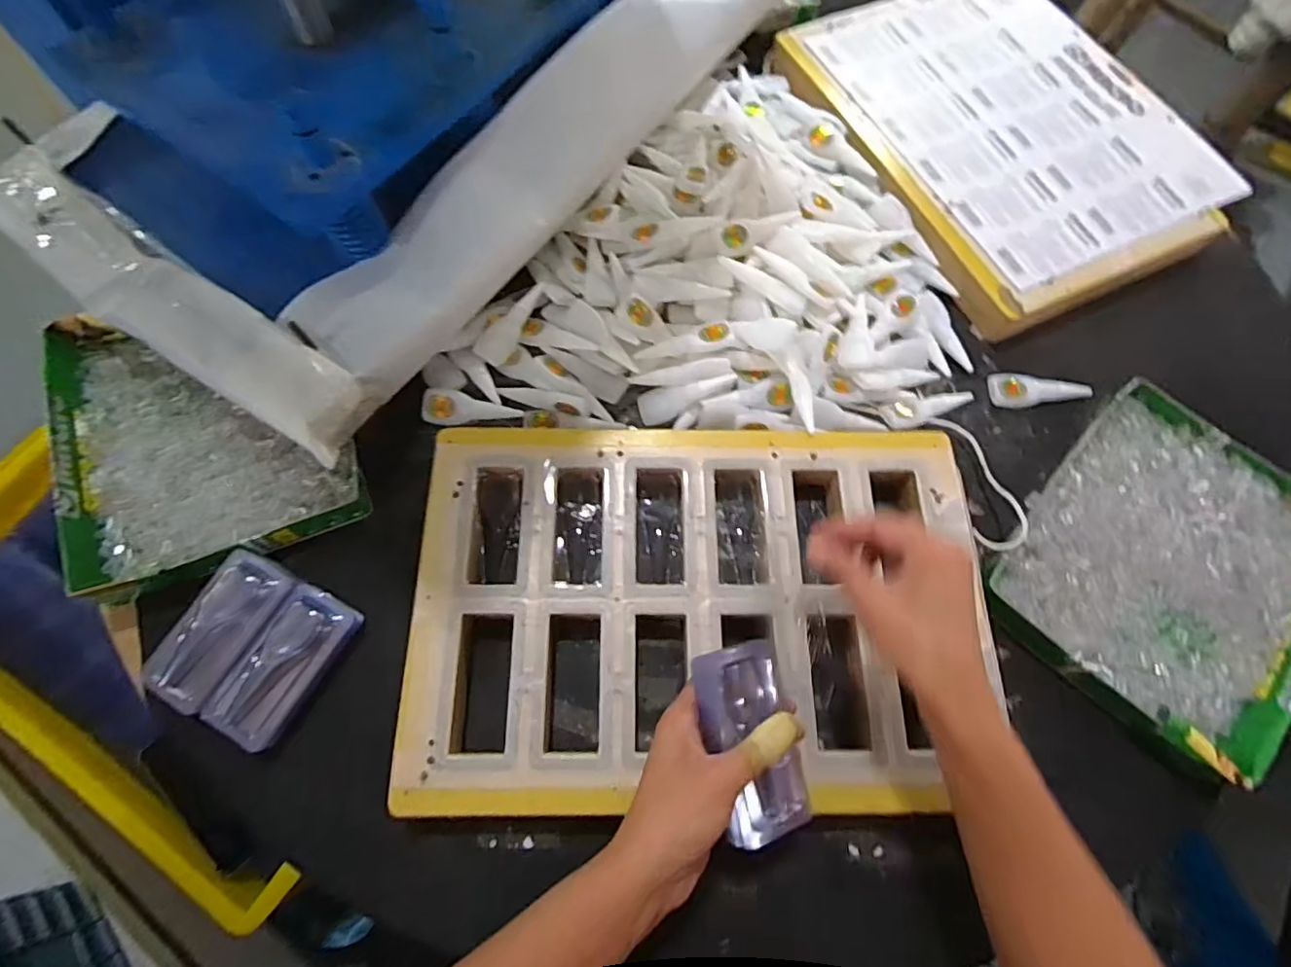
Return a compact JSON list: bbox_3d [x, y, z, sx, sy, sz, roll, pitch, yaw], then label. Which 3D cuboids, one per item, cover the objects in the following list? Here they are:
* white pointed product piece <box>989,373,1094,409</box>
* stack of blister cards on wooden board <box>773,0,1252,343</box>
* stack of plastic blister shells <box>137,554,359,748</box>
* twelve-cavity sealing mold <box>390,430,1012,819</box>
[{"bbox_3d":[0.356,-0.086,0.547,0.085,0.014,0.032,-2,69,-3],"label":"white pointed product piece"},{"bbox_3d":[0.380,-0.379,0.642,0.335,0.033,0.411,-26,72,-12],"label":"stack of blister cards on wooden board"},{"bbox_3d":[-0.285,0.118,0.439,0.106,0.021,0.110,28,71,8],"label":"stack of plastic blister shells"},{"bbox_3d":[0.041,0.089,0.454,0.411,0.035,0.275,0,69,-2],"label":"twelve-cavity sealing mold"}]

